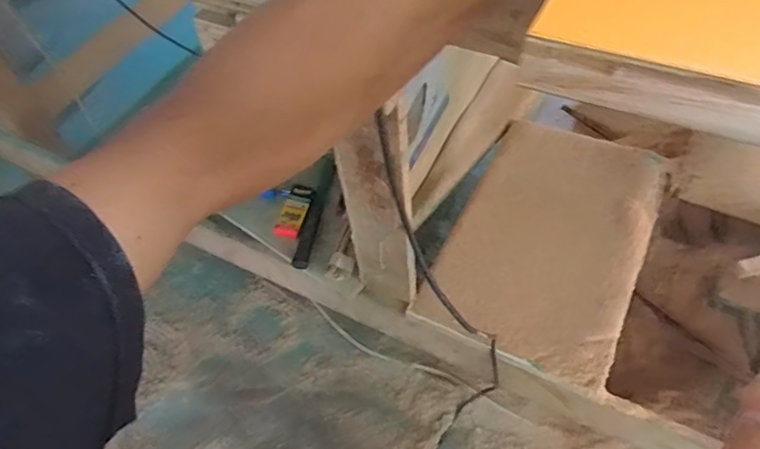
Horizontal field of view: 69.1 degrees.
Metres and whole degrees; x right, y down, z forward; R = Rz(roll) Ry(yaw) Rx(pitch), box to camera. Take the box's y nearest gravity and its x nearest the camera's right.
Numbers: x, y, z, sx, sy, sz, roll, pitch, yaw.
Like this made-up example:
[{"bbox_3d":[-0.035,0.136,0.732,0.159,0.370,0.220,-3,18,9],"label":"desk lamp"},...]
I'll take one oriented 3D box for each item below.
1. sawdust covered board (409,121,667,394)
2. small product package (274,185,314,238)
[{"bbox_3d":[0.274,0.014,0.881,0.279,0.031,0.428,22,58,20],"label":"sawdust covered board"},{"bbox_3d":[-0.148,-0.028,0.966,0.044,0.010,0.110,11,55,13],"label":"small product package"}]

